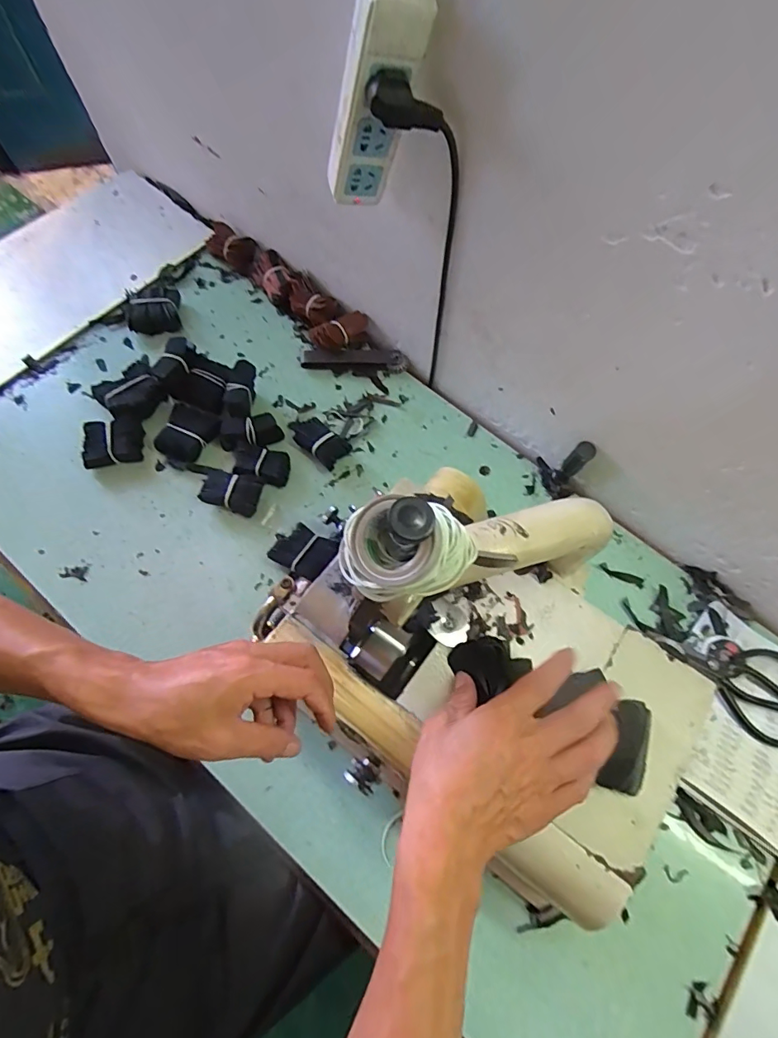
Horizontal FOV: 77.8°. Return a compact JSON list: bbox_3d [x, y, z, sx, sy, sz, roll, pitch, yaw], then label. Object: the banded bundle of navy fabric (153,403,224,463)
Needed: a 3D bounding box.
[{"bbox_3d":[-0.264,-0.113,0.629,0.063,0.026,0.076,22,70,6],"label":"banded bundle of navy fabric"}]

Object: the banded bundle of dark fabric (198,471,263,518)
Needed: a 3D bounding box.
[{"bbox_3d":[-0.200,-0.035,0.603,0.073,0.028,0.044,15,69,4],"label":"banded bundle of dark fabric"}]

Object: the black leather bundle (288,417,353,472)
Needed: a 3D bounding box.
[{"bbox_3d":[-0.097,-0.109,0.637,0.086,0.030,0.044,36,72,11],"label":"black leather bundle"}]

